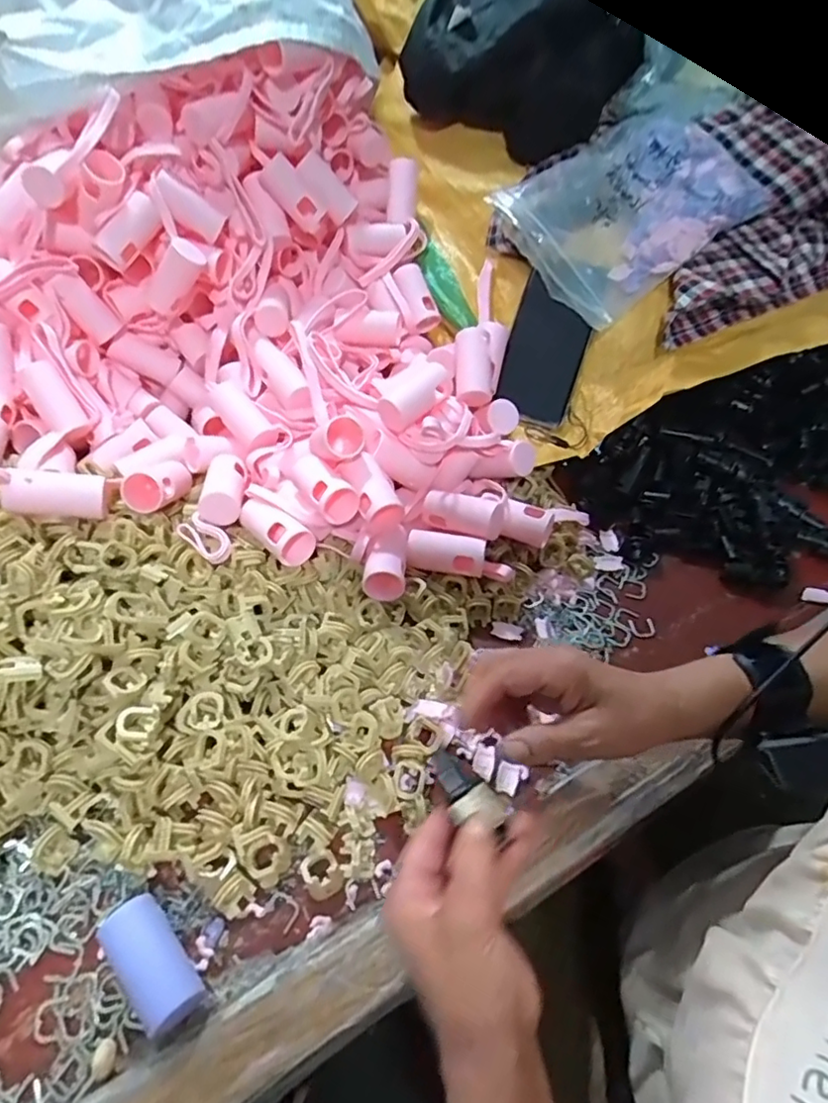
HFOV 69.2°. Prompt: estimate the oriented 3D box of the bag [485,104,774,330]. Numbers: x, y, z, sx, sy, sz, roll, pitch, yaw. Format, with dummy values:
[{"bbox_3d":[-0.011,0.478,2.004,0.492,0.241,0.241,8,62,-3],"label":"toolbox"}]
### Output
[{"bbox_3d":[0.204,-0.327,0.573,0.224,0.092,0.158,-29,60,-23],"label":"bag"}]

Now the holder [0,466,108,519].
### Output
[{"bbox_3d":[-0.253,-0.042,0.426,0.062,0.024,0.031,5,76,-31],"label":"holder"}]

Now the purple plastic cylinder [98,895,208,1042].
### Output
[{"bbox_3d":[-0.142,0.223,0.327,0.029,0.029,0.065,-35,63,-26],"label":"purple plastic cylinder"}]

